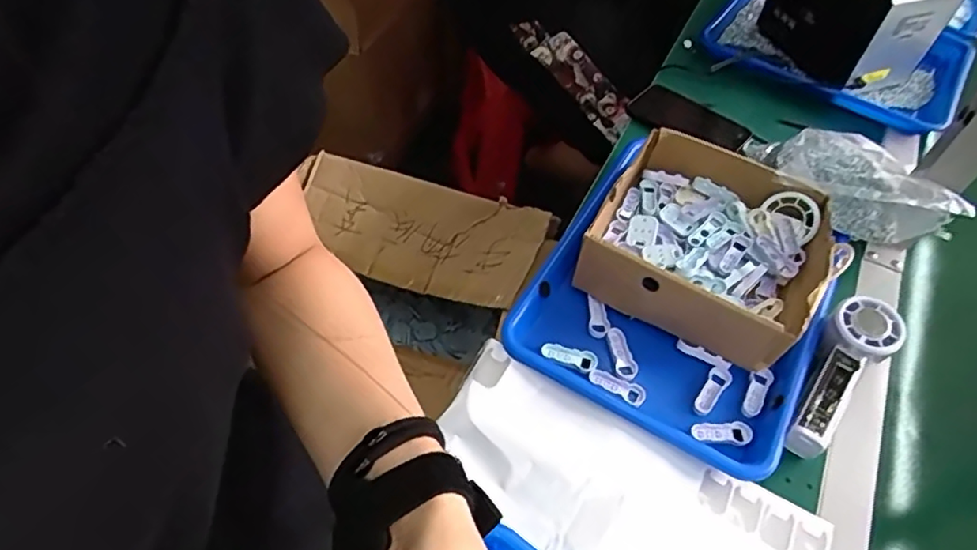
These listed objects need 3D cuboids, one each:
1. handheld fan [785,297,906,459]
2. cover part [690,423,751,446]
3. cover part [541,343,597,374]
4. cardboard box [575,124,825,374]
[{"bbox_3d":[0.307,0.091,0.540,0.056,0.050,0.157,32,72,18],"label":"handheld fan"},{"bbox_3d":[0.199,0.135,0.523,0.048,0.008,0.018,1,53,-4],"label":"cover part"},{"bbox_3d":[0.074,0.076,0.564,0.051,0.010,0.022,11,53,4],"label":"cover part"},{"bbox_3d":[0.215,-0.030,0.603,0.204,0.076,0.205,27,55,15],"label":"cardboard box"}]

